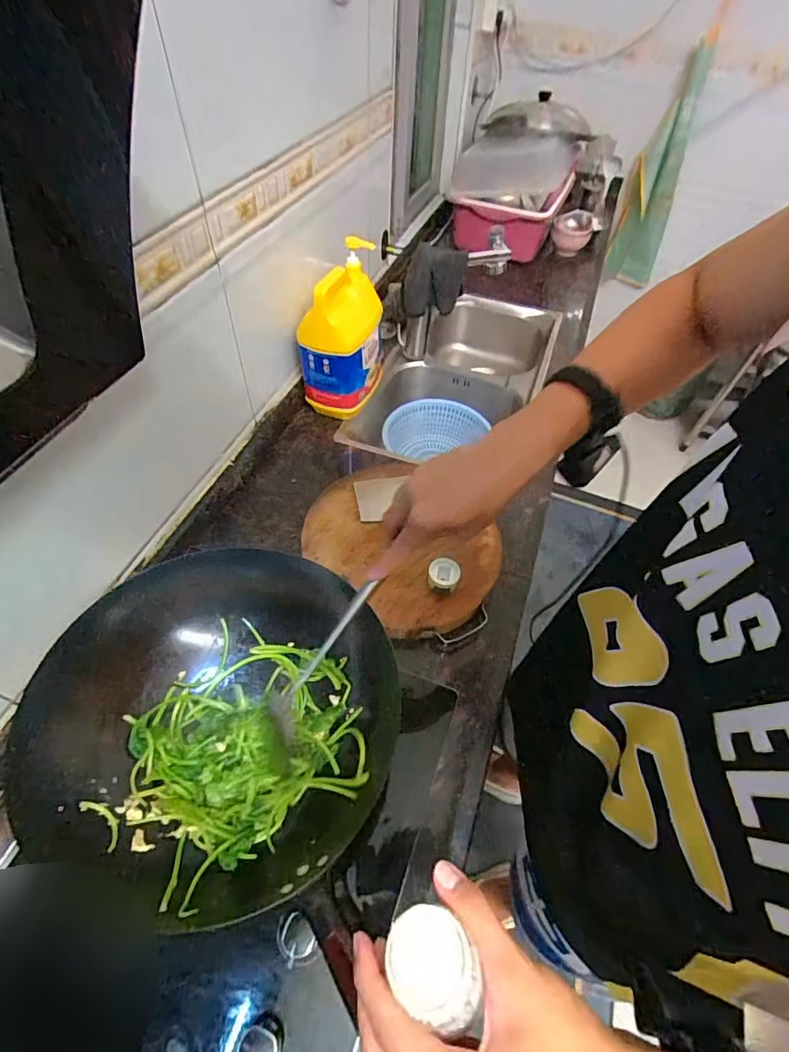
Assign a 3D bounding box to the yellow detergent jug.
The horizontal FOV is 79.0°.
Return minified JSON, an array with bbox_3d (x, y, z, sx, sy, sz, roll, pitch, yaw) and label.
[{"bbox_3d":[-0.113,-0.407,1.005,0.158,0.291,0.196,-1,54,-4],"label":"yellow detergent jug"}]

